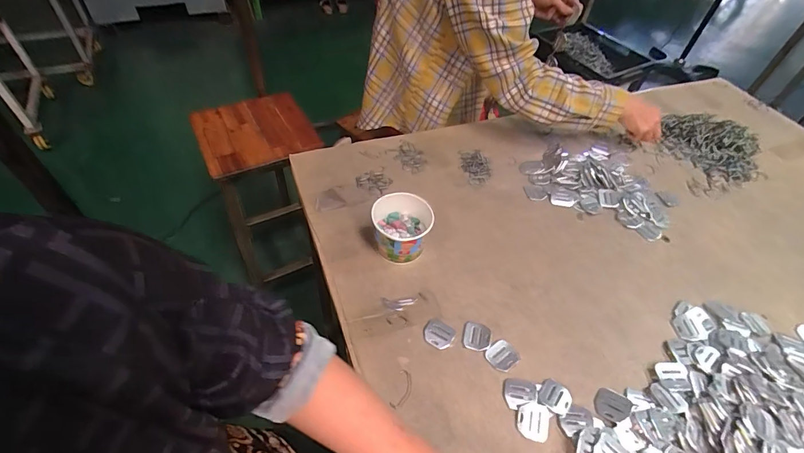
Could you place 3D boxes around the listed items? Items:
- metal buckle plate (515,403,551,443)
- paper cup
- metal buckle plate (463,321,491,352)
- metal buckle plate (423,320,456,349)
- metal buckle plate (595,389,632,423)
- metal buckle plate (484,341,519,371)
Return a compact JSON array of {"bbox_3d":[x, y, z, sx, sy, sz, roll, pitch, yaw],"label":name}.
[{"bbox_3d":[0.159,0.234,0.474,0.038,0.004,0.041,16,49,8],"label":"metal buckle plate"},{"bbox_3d":[0.000,0.005,0.616,0.088,0.070,0.089,3,49,-3],"label":"paper cup"},{"bbox_3d":[0.104,0.151,0.544,0.037,0.004,0.042,10,49,2],"label":"metal buckle plate"},{"bbox_3d":[0.052,0.148,0.545,0.042,0.004,0.036,26,52,16],"label":"metal buckle plate"},{"bbox_3d":[0.262,0.223,0.490,0.038,0.008,0.039,31,53,19],"label":"metal buckle plate"},{"bbox_3d":[0.136,0.175,0.530,0.040,0.004,0.038,-24,56,-24],"label":"metal buckle plate"}]

